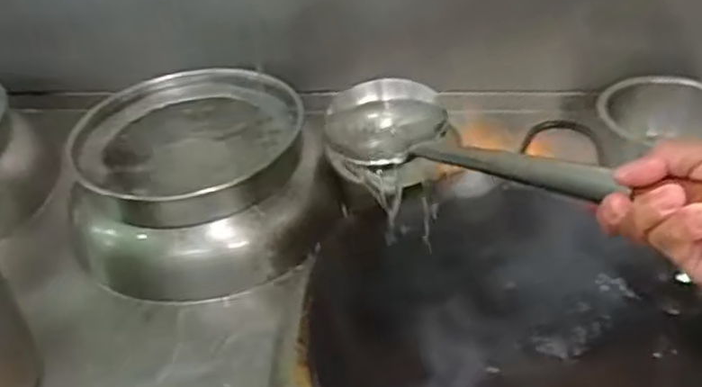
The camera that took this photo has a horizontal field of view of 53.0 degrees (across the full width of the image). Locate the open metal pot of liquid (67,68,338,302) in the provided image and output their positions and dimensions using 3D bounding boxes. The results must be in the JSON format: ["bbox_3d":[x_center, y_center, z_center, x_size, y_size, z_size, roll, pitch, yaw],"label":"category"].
[{"bbox_3d":[-0.205,-0.023,0.990,0.355,0.165,0.302,0,37,6],"label":"open metal pot of liquid"}]

